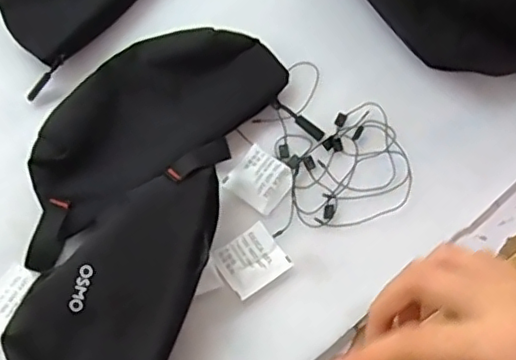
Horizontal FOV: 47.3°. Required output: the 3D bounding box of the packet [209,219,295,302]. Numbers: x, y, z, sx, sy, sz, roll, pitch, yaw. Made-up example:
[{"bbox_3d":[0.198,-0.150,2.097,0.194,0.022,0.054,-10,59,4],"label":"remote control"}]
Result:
[{"bbox_3d":[-0.004,0.053,0.393,0.042,0.004,0.038,-34,74,-11],"label":"packet"}]

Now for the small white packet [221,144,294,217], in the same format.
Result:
[{"bbox_3d":[0.002,-0.001,0.414,0.041,0.004,0.039,37,75,12],"label":"small white packet"}]

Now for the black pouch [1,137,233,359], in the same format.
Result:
[{"bbox_3d":[-0.067,0.066,0.362,0.090,0.062,0.192,35,75,12],"label":"black pouch"}]

